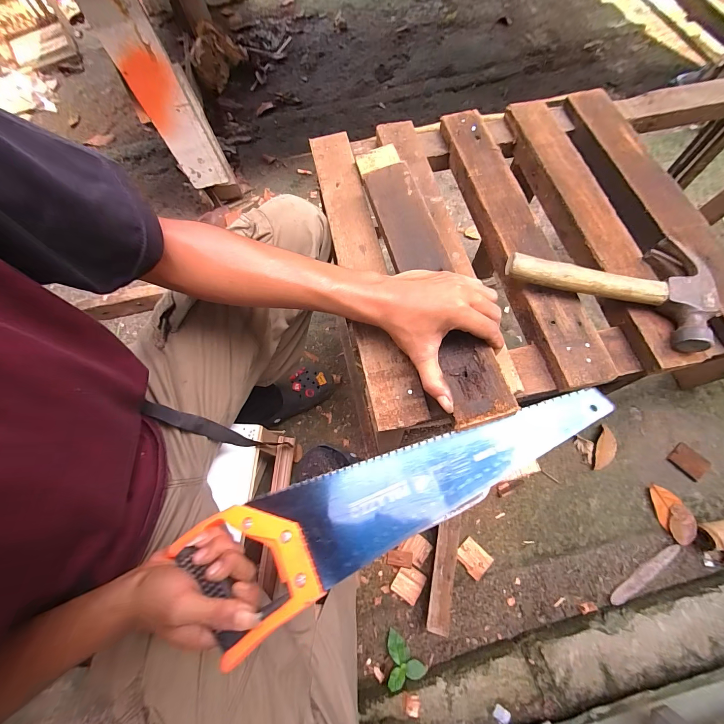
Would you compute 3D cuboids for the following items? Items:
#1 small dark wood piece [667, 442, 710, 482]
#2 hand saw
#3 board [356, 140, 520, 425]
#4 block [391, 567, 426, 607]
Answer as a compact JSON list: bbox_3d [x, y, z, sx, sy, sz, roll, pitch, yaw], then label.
[{"bbox_3d":[0.721,0.221,0.706,0.065,0.012,0.057,42,76,16],"label":"small dark wood piece"},{"bbox_3d":[0.033,0.129,0.296,0.409,0.028,0.101,-24,70,0],"label":"hand saw"},{"bbox_3d":[0.065,-0.121,0.375,0.060,0.029,0.397,-14,68,-4],"label":"board"},{"bbox_3d":[0.094,0.447,0.645,0.053,0.017,0.057,29,73,12],"label":"block"}]

